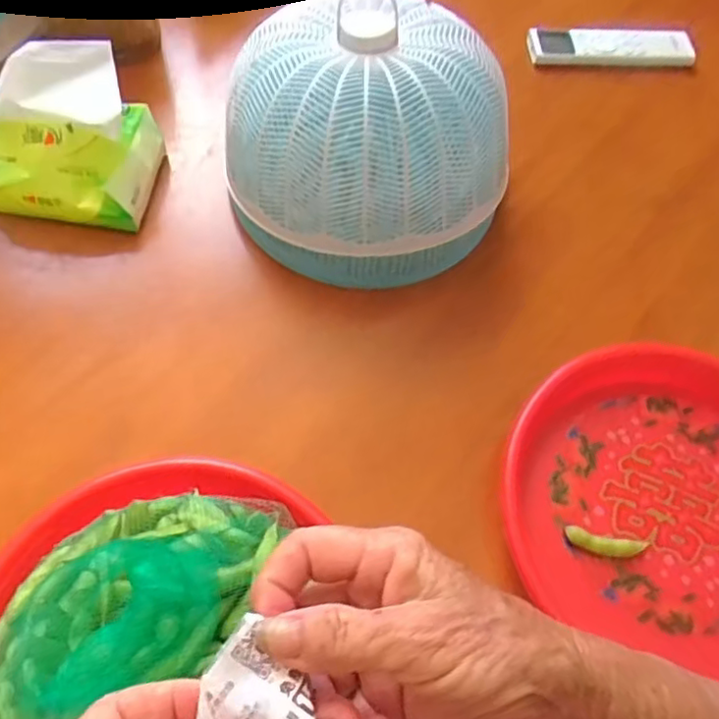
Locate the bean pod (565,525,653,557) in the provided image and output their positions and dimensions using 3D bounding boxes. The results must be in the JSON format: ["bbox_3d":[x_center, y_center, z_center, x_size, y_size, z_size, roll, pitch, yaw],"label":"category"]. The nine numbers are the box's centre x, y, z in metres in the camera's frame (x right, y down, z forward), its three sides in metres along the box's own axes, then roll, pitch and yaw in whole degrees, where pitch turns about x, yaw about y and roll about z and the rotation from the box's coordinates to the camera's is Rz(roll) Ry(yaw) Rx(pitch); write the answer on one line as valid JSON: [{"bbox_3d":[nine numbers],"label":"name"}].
[{"bbox_3d":[0.176,0.132,0.464,0.059,0.009,0.015,12,65,4],"label":"bean pod"}]

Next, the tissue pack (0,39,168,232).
[{"bbox_3d":[-0.243,-0.180,0.537,0.130,0.104,0.115,7,64,1],"label":"tissue pack"}]

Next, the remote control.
[{"bbox_3d":[0.264,-0.330,0.681,0.169,0.019,0.037,0,64,-2],"label":"remote control"}]

